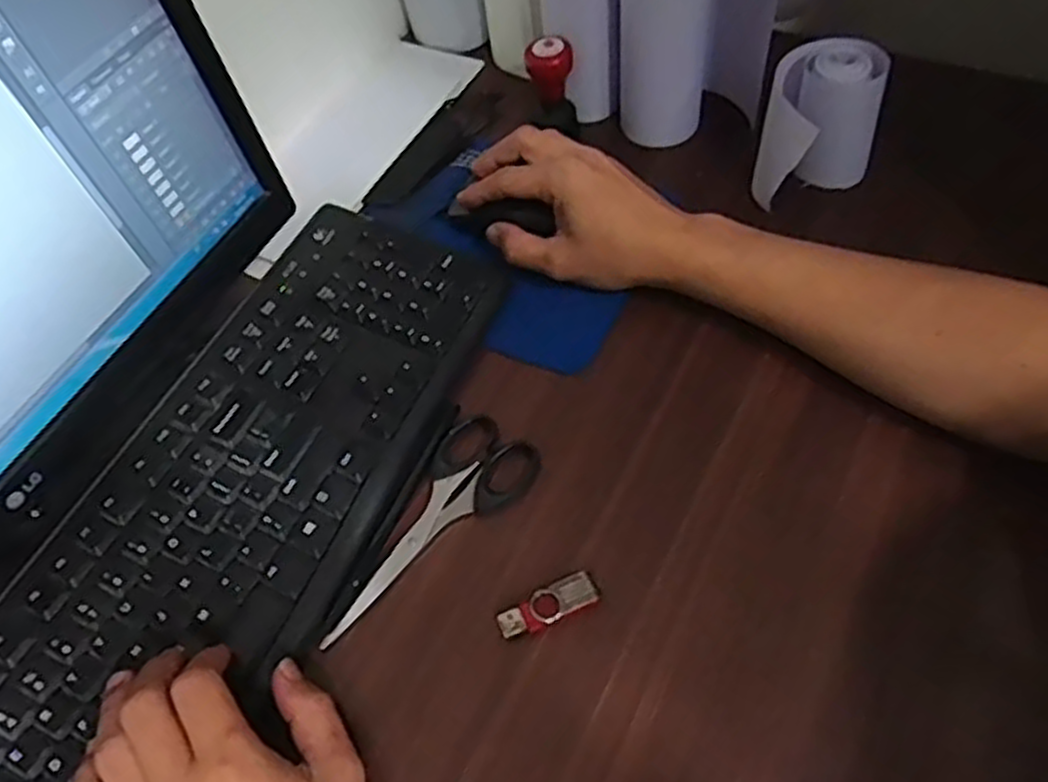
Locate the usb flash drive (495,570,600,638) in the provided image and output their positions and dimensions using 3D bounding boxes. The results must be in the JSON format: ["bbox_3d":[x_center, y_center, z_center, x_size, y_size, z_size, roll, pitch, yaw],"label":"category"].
[{"bbox_3d":[0.012,0.110,0.405,0.052,0.007,0.019,-21,62,-12],"label":"usb flash drive"}]

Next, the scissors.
[{"bbox_3d":[-0.055,0.076,0.439,0.057,0.010,0.150,35,66,19],"label":"scissors"}]

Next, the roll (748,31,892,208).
[{"bbox_3d":[0.196,-0.173,0.527,0.073,0.090,0.075,0,60,0],"label":"roll"}]

